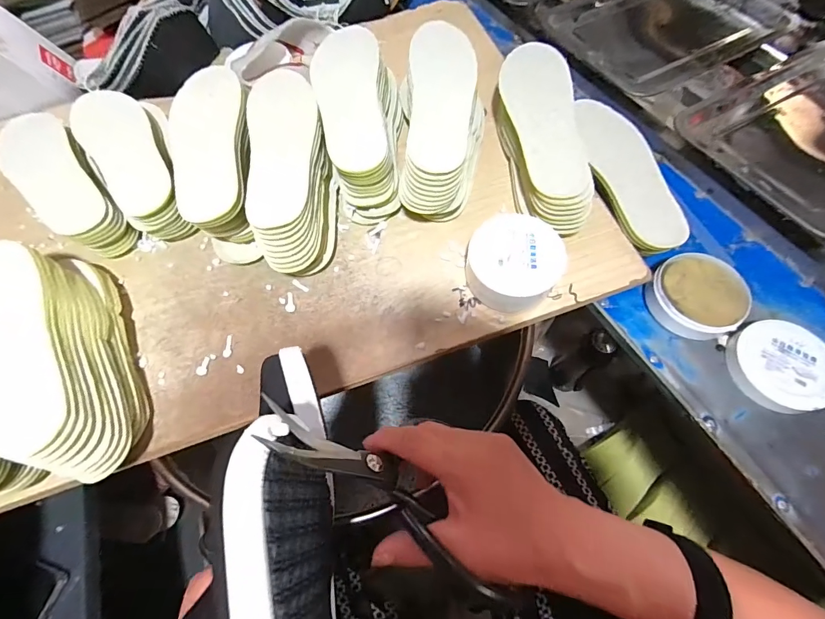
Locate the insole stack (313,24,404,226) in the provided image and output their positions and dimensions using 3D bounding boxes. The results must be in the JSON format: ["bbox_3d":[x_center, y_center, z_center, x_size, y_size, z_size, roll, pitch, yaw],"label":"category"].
[{"bbox_3d":[-0.068,-0.230,0.493,0.100,0.091,0.227,-2,77,-2],"label":"insole stack"}]

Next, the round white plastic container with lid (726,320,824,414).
[{"bbox_3d":[0.418,0.063,0.443,0.098,0.026,0.100,-1,64,2],"label":"round white plastic container with lid"}]

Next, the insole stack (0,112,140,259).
[{"bbox_3d":[-0.449,-0.153,0.515,0.085,0.074,0.247,-38,68,-15],"label":"insole stack"}]

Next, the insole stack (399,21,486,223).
[{"bbox_3d":[0.044,-0.229,0.488,0.099,0.087,0.239,4,75,2],"label":"insole stack"}]

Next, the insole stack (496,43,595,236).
[{"bbox_3d":[0.161,-0.219,0.513,0.096,0.088,0.277,-1,65,2],"label":"insole stack"}]

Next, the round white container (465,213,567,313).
[{"bbox_3d":[0.114,-0.051,0.442,0.100,0.052,0.097,-1,64,2],"label":"round white container"}]

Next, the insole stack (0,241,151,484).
[{"bbox_3d":[-0.356,0.049,0.401,0.112,0.093,0.259,-35,68,-13],"label":"insole stack"}]

